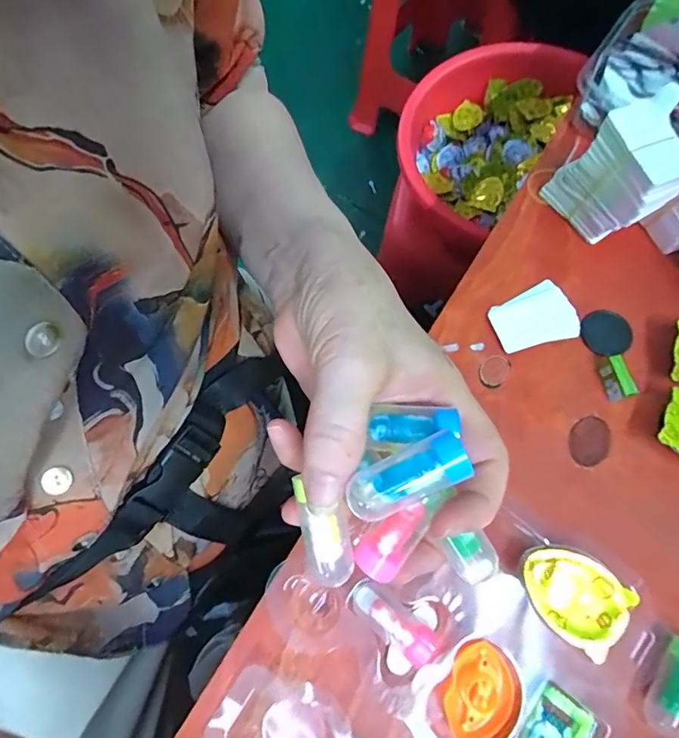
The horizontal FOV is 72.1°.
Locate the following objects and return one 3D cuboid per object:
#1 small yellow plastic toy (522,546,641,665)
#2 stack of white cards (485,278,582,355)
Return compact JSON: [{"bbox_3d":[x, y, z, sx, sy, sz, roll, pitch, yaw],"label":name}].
[{"bbox_3d":[0.119,0.115,0.239,0.053,0.012,0.038,38,76,13],"label":"small yellow plastic toy"},{"bbox_3d":[0.125,-0.034,0.302,0.051,0.007,0.041,-18,71,-5],"label":"stack of white cards"}]

